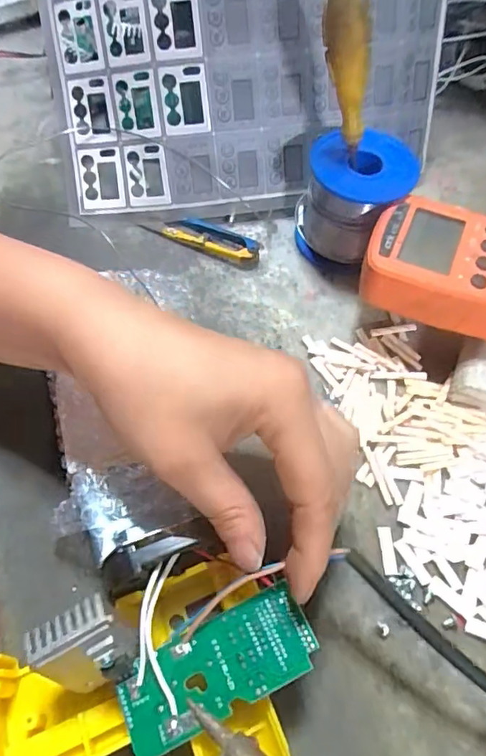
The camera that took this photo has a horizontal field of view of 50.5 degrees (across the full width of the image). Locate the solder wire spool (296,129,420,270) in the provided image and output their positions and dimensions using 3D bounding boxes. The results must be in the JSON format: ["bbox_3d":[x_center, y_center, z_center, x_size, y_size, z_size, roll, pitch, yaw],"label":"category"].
[{"bbox_3d":[0.071,-0.114,0.336,0.061,0.067,0.061,3,60,-1],"label":"solder wire spool"}]

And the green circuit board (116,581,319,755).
[{"bbox_3d":[-0.010,0.112,0.199,0.077,0.004,0.033,-28,65,-8],"label":"green circuit board"}]

